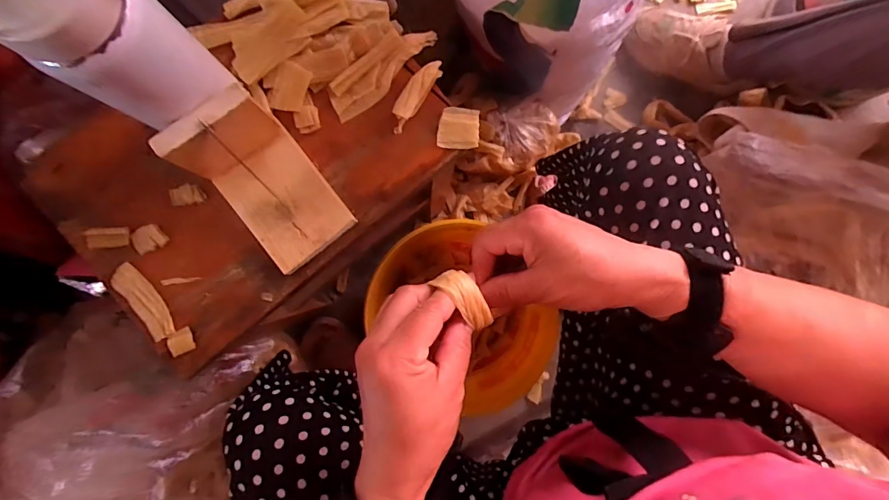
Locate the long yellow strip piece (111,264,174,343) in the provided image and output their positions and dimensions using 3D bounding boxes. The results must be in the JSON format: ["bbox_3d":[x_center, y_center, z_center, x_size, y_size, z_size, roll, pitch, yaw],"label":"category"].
[{"bbox_3d":[-0.263,0.046,0.379,0.023,0.012,0.075,-42,87,-1],"label":"long yellow strip piece"}]

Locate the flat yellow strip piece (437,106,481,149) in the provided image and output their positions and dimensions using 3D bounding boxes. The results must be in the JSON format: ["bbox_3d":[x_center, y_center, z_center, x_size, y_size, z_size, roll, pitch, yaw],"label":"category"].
[{"bbox_3d":[0.013,-0.109,0.390,0.036,0.004,0.036,2,87,1],"label":"flat yellow strip piece"}]

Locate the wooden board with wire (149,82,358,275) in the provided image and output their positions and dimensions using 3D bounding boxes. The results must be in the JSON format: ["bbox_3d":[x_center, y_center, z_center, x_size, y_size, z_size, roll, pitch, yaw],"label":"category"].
[{"bbox_3d":[-0.144,-0.050,0.350,0.075,0.080,0.120,-38,87,-1],"label":"wooden board with wire"}]

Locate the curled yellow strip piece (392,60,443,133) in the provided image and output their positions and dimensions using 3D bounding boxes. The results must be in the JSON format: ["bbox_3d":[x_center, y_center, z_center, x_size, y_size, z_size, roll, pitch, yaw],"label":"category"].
[{"bbox_3d":[-0.027,-0.139,0.390,0.020,0.011,0.070,36,88,2],"label":"curled yellow strip piece"}]

